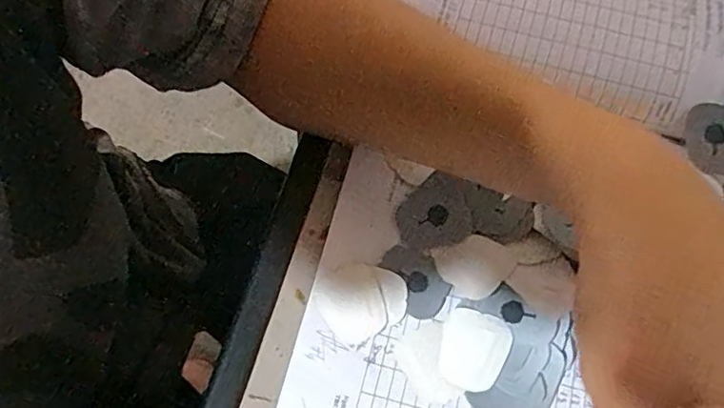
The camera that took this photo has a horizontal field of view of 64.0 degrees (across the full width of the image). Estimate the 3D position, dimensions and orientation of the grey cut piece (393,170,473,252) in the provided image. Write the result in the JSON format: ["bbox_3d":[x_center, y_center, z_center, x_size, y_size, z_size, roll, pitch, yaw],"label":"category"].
[{"bbox_3d":[0.038,0.005,0.316,0.039,0.004,0.038,-14,74,6],"label":"grey cut piece"}]

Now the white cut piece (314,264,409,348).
[{"bbox_3d":[0.000,0.049,0.301,0.043,0.004,0.039,-32,74,-12],"label":"white cut piece"}]

